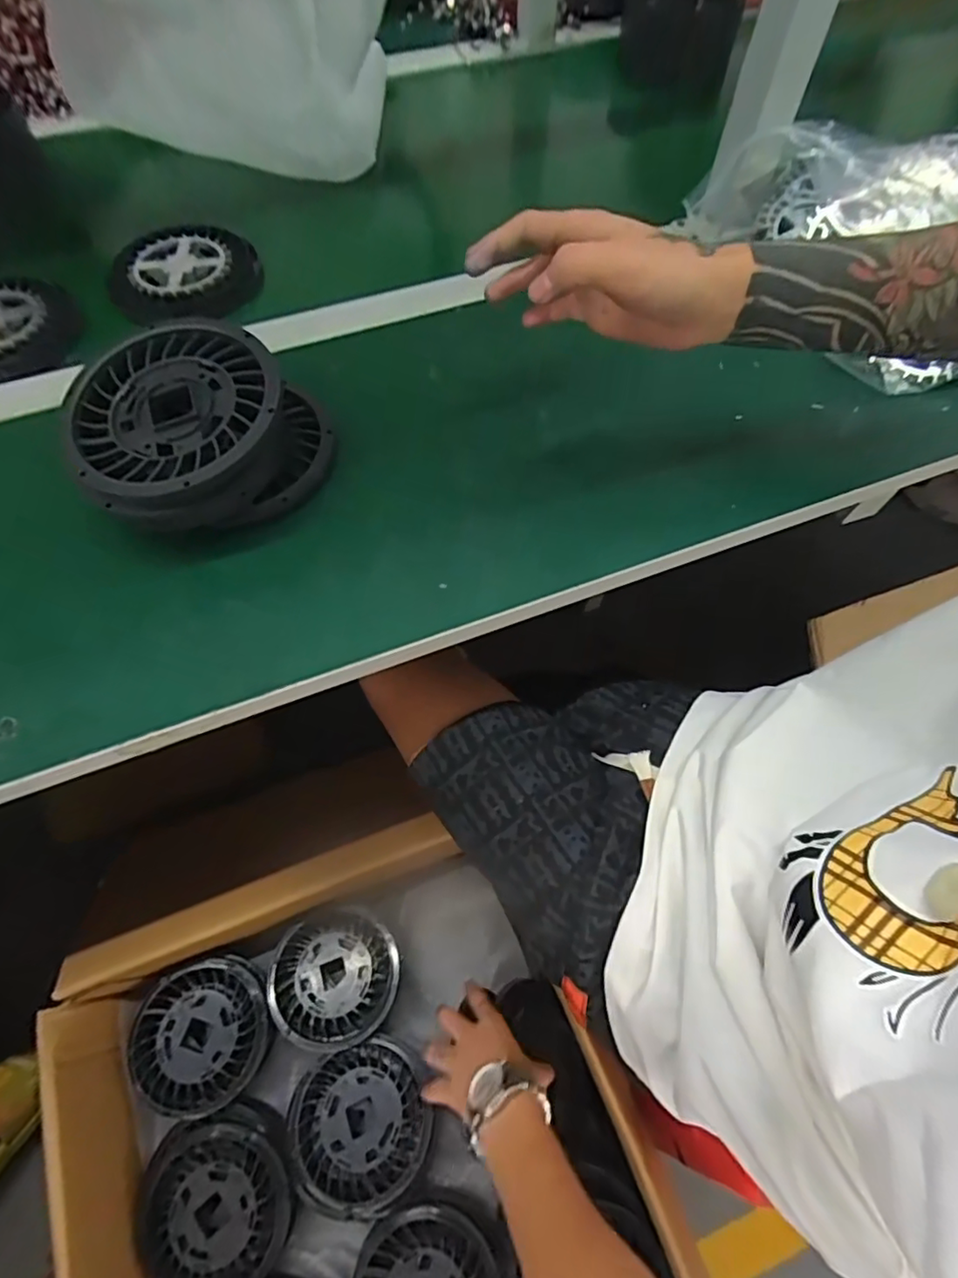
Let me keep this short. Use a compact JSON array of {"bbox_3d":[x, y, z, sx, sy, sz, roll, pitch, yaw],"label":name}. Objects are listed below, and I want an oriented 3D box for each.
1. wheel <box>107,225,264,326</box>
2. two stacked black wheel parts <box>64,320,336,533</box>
[{"bbox_3d":[-0.271,-0.328,0.528,0.109,0.029,0.113,0,64,1],"label":"wheel"},{"bbox_3d":[-0.177,-0.134,0.382,0.152,0.068,0.140,-20,65,-9],"label":"two stacked black wheel parts"}]

